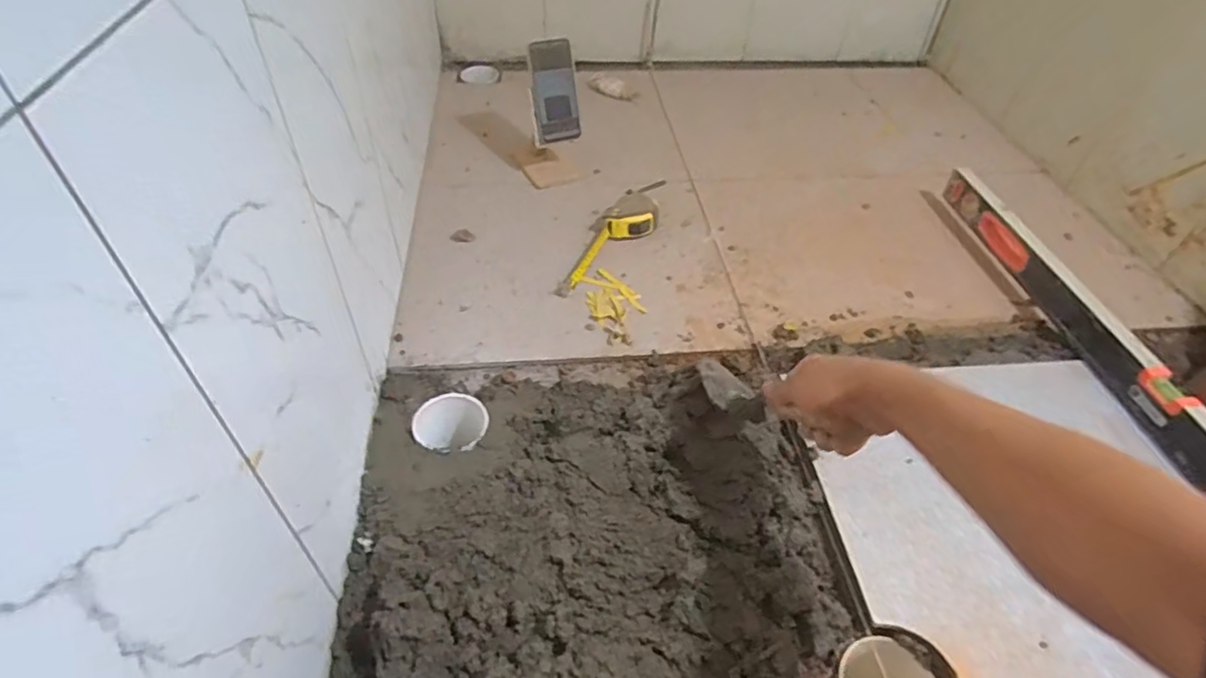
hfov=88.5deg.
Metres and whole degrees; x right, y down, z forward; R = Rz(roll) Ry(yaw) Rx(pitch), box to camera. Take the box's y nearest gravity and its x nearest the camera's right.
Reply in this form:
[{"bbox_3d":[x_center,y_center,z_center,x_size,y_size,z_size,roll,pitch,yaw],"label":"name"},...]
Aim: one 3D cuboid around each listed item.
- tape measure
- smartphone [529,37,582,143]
[{"bbox_3d":[0.019,-0.152,0.980,0.082,0.041,0.254,19,46,16],"label":"tape measure"},{"bbox_3d":[-0.080,-0.421,1.055,0.071,0.159,0.008,-13,24,-12],"label":"smartphone"}]

